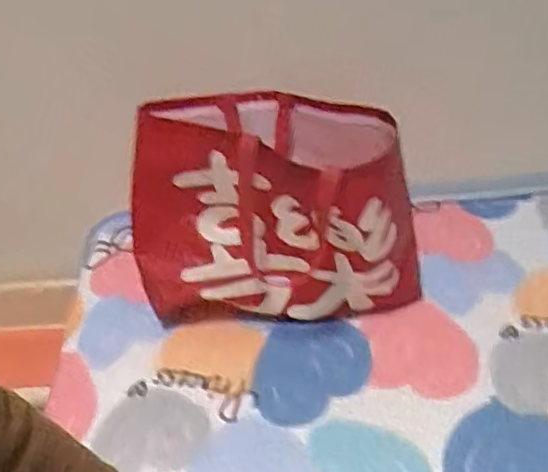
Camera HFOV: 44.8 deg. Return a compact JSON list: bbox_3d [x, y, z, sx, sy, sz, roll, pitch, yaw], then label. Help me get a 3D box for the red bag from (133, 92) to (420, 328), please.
[{"bbox_3d":[0.011,-0.042,0.979,0.388,0.297,0.279,10,40,18],"label":"red bag"}]

